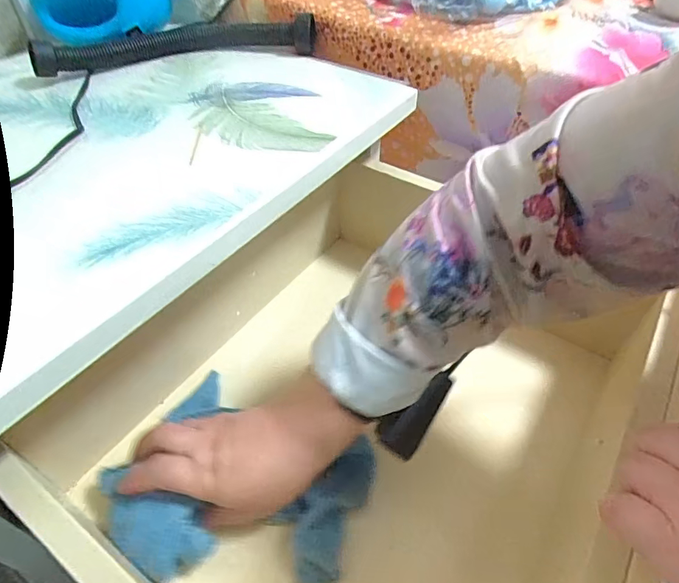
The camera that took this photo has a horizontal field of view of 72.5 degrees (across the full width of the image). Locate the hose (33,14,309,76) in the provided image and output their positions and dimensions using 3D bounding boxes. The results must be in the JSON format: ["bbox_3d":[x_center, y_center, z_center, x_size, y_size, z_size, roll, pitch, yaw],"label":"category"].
[{"bbox_3d":[-0.174,-0.272,0.505,0.289,0.034,0.069,-14,48,-13],"label":"hose"}]

